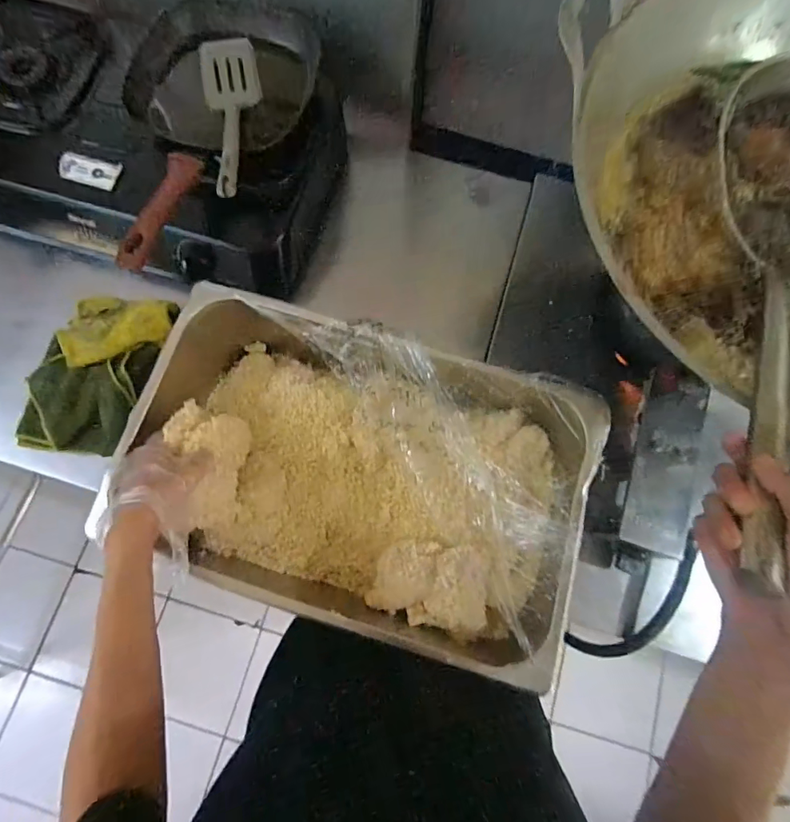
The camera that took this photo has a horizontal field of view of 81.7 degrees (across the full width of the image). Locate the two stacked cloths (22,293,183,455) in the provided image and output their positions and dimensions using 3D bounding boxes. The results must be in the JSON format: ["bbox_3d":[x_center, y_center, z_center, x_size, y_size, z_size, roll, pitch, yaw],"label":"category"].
[{"bbox_3d":[-0.446,-0.059,0.670,0.151,0.059,0.260,22,77,4],"label":"two stacked cloths"}]

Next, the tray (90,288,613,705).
[{"bbox_3d":[-0.047,0.078,0.567,0.510,0.122,0.325,16,76,2],"label":"tray"}]

